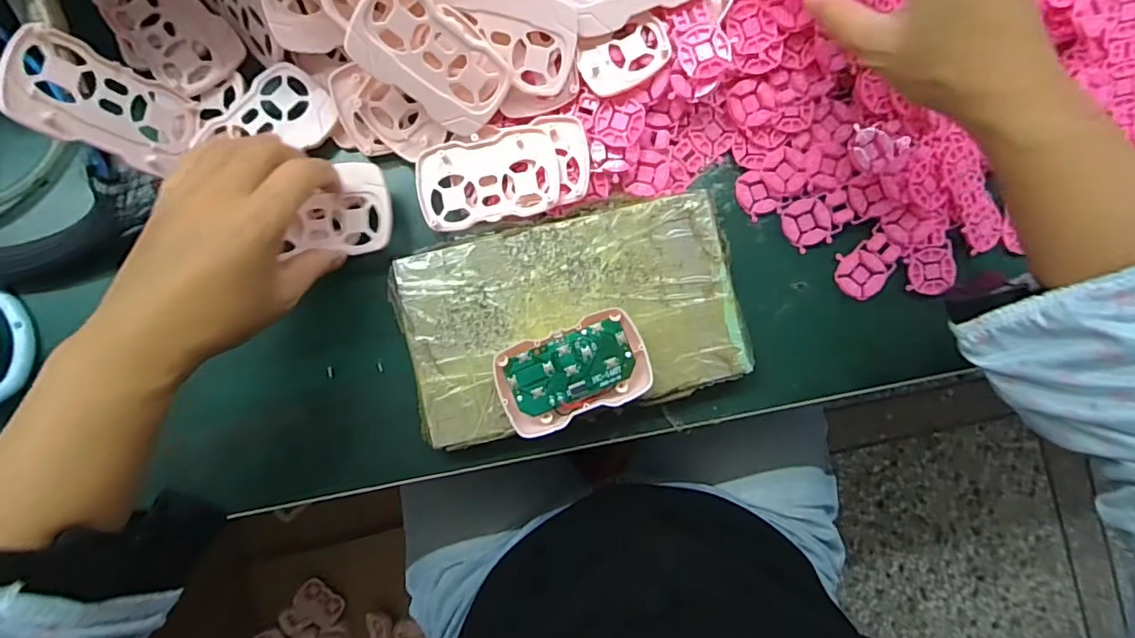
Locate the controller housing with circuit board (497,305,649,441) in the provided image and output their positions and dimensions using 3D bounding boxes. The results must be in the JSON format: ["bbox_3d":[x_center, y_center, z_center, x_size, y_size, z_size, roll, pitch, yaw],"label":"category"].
[{"bbox_3d":[0.003,0.032,0.327,0.086,0.017,0.053,-21,89,-3],"label":"controller housing with circuit board"}]

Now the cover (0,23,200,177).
[{"bbox_3d":[-0.257,-0.118,0.306,0.008,0.084,0.054,-3,74,29],"label":"cover"}]

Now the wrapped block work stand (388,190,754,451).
[{"bbox_3d":[0.003,-0.003,0.345,0.203,0.022,0.119,-14,88,-5],"label":"wrapped block work stand"}]

